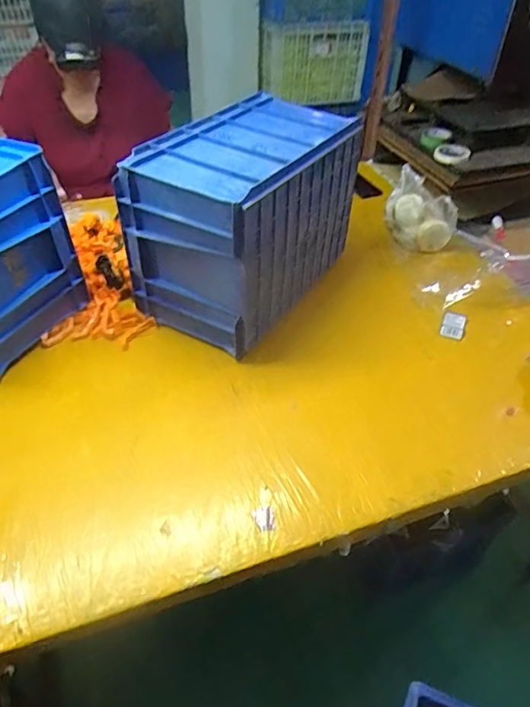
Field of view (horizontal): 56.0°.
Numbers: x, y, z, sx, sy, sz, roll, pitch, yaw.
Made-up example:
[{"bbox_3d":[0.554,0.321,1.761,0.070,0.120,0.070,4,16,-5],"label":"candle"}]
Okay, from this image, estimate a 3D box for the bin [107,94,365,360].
[{"bbox_3d":[-0.029,-0.293,1.075,0.291,0.330,0.480,24,48,21],"label":"bin"}]

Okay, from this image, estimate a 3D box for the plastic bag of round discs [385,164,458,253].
[{"bbox_3d":[0.408,-0.376,1.338,0.095,0.144,0.221,-9,45,-12],"label":"plastic bag of round discs"}]

